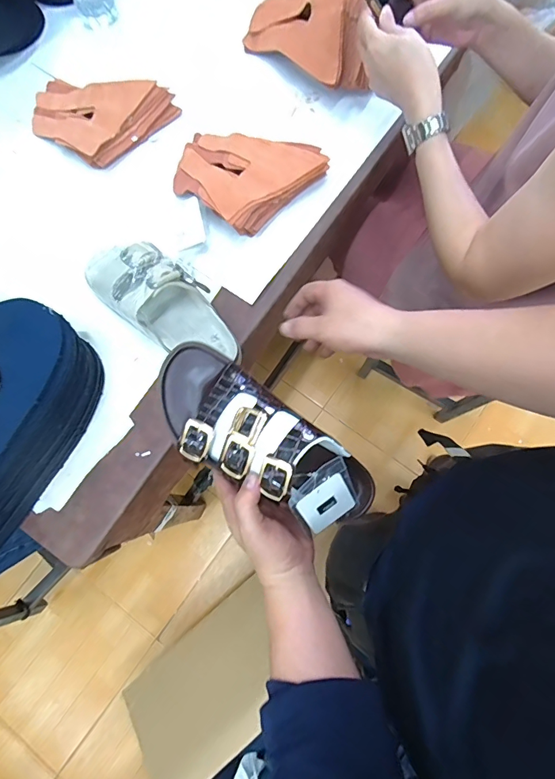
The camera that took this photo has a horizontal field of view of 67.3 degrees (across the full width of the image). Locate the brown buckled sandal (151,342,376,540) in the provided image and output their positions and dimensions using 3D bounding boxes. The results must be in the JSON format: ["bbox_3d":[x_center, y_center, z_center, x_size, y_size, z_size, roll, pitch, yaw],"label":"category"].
[{"bbox_3d":[-0.014,0.053,0.395,0.237,0.072,0.097,36,79,2],"label":"brown buckled sandal"}]

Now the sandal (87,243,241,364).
[{"bbox_3d":[-0.148,-0.112,0.529,0.231,0.089,0.096,43,81,10],"label":"sandal"}]

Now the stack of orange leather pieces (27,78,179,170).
[{"bbox_3d":[-0.268,-0.415,0.617,0.190,0.035,0.156,34,79,9],"label":"stack of orange leather pieces"}]

